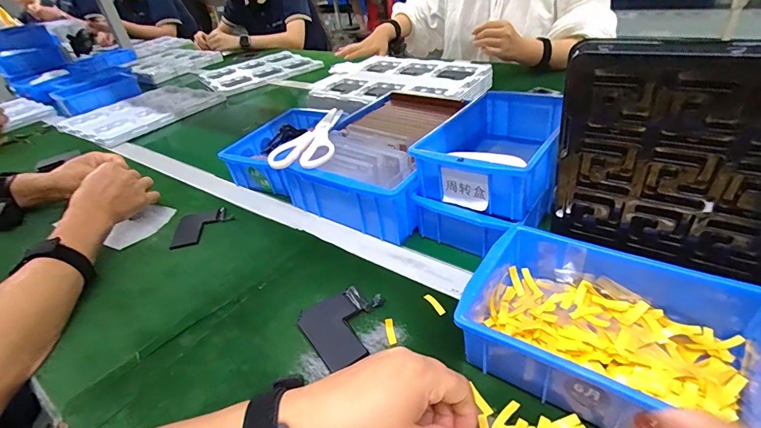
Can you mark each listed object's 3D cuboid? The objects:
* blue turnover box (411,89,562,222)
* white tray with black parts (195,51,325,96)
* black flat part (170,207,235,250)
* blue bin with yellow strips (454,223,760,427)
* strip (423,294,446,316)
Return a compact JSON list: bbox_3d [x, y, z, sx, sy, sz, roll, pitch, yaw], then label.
[{"bbox_3d":[0.142,-0.079,0.456,0.126,0.060,0.198,19,44,33],"label":"blue turnover box"},{"bbox_3d":[-0.405,-0.479,1.282,0.326,0.025,0.356,-23,38,-20],"label":"white tray with black parts"},{"bbox_3d":[-0.257,0.017,0.563,0.075,0.008,0.078,-13,34,-8],"label":"black flat part"},{"bbox_3d":[0.176,0.092,0.308,0.200,0.066,0.140,19,42,34],"label":"blue bin with yellow strips"},{"bbox_3d":[0.055,0.092,0.397,0.009,0.004,0.029,-31,48,-17],"label":"strip"}]

